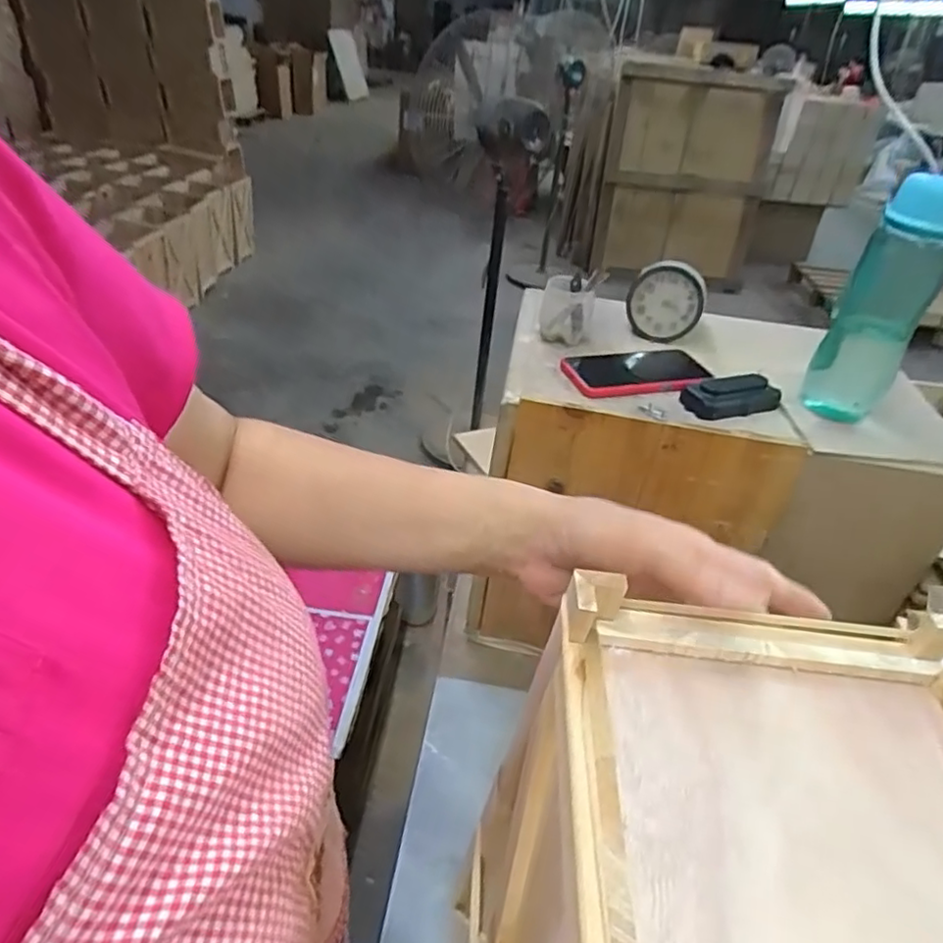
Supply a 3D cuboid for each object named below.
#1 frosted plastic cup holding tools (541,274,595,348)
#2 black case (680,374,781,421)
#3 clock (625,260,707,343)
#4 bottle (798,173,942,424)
[{"bbox_3d":[0.117,-0.199,0.781,0.062,0.068,0.051,10,36,6],"label":"frosted plastic cup holding tools"},{"bbox_3d":[0.283,-0.081,0.681,0.105,0.029,0.044,-2,36,-11],"label":"black case"},{"bbox_3d":[0.243,-0.211,0.799,0.089,0.093,0.035,11,36,8],"label":"clock"},{"bbox_3d":[0.420,-0.170,0.653,0.079,0.246,0.063,22,39,22],"label":"bottle"}]

